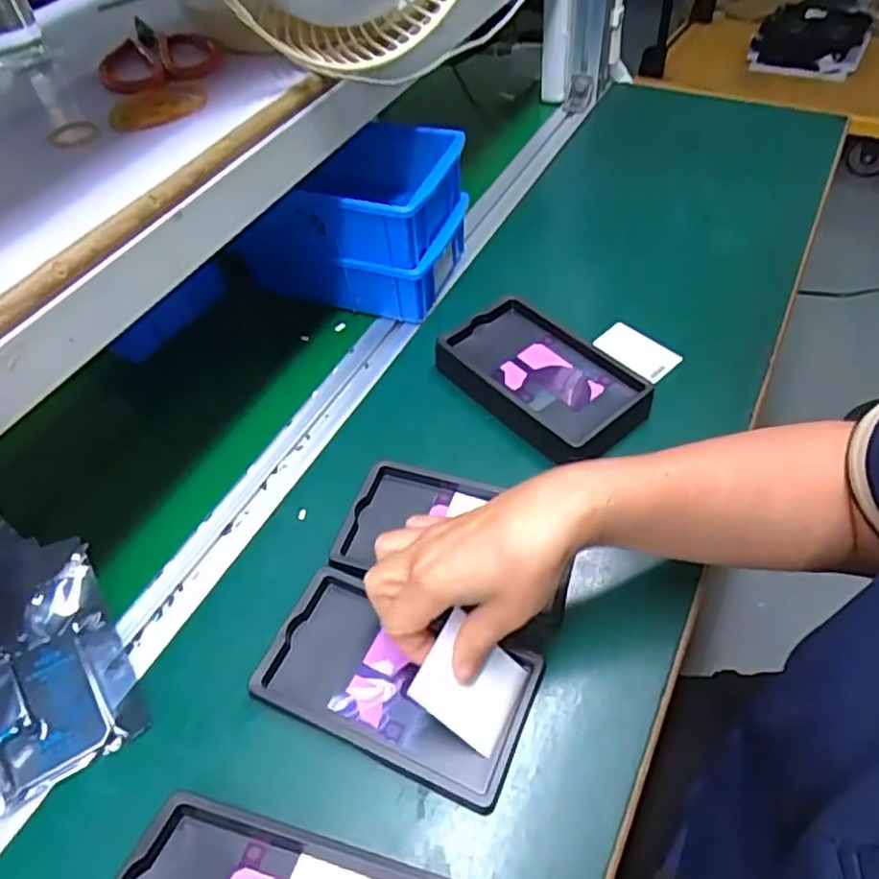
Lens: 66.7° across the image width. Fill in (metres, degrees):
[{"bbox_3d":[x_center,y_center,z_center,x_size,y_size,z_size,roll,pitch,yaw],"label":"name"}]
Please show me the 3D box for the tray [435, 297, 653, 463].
[{"bbox_3d":[0.082,-0.049,0.548,0.098,0.037,0.164,-33,54,-20],"label":"tray"}]

